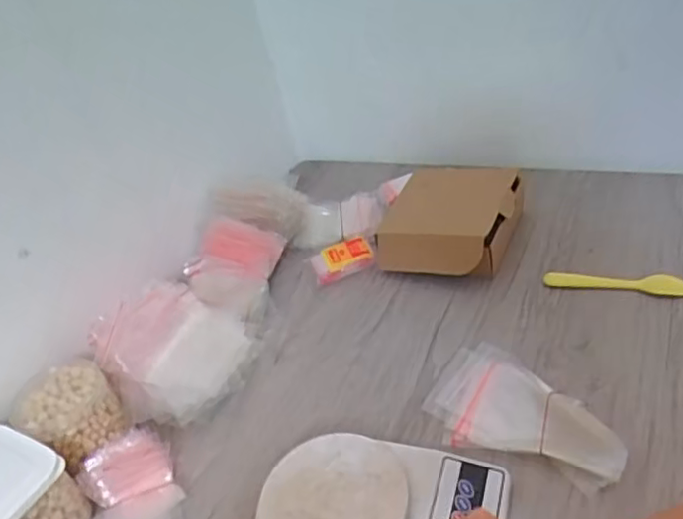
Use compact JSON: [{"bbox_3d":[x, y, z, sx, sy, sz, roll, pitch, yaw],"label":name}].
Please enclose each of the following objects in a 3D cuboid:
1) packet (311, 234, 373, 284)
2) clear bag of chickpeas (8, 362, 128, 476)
[{"bbox_3d":[0.001,-0.001,0.838,0.083,0.009,0.045,-22,78,-5],"label":"packet"},{"bbox_3d":[-0.290,0.161,0.656,0.093,0.060,0.093,7,42,27],"label":"clear bag of chickpeas"}]

